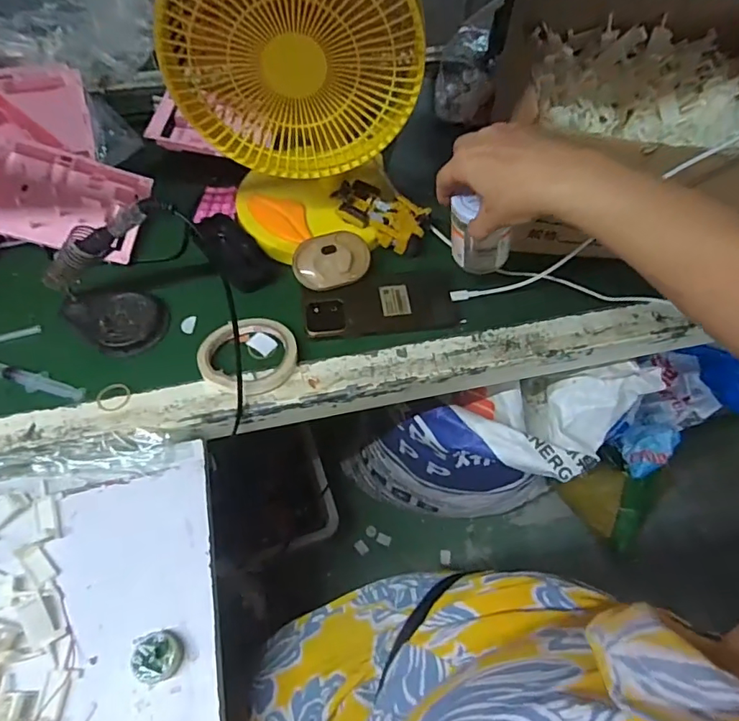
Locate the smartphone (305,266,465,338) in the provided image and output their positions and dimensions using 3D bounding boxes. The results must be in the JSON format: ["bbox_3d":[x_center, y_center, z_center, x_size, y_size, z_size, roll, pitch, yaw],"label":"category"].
[{"bbox_3d":[0.013,-0.063,0.567,0.170,0.007,0.079,-8,61,-7],"label":"smartphone"}]

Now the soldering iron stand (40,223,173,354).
[{"bbox_3d":[-0.267,-0.073,0.503,0.098,0.113,0.079,41,67,19],"label":"soldering iron stand"}]

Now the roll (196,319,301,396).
[{"bbox_3d":[-0.125,-0.007,0.518,0.100,0.014,0.093,1,60,-1],"label":"roll"}]

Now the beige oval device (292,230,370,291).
[{"bbox_3d":[-0.043,-0.112,0.575,0.084,0.020,0.060,-15,81,-7],"label":"beige oval device"}]

